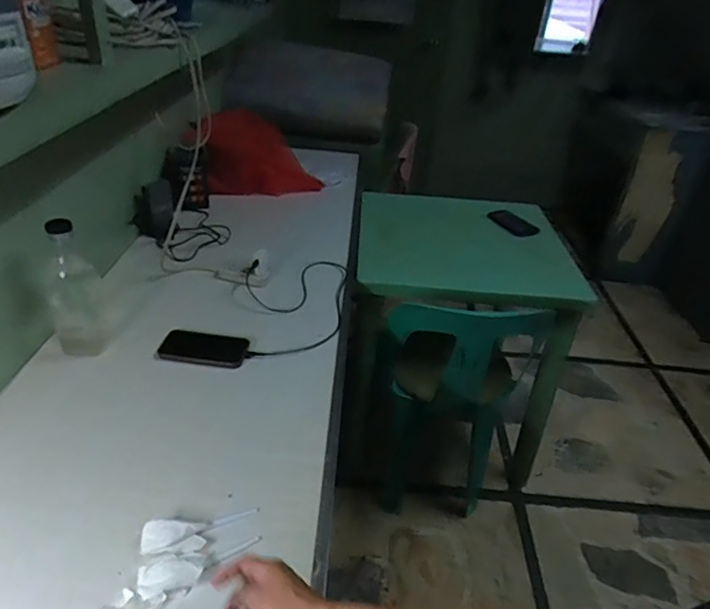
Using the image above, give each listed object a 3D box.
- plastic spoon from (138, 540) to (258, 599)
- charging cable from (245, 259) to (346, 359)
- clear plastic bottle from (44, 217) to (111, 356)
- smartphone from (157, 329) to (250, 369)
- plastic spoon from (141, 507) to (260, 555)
[{"bbox_3d":[-0.191,0.323,0.662,0.149,0.021,0.043,-12,39,-24],"label":"plastic spoon"},{"bbox_3d":[-0.140,-0.018,1.188,0.229,0.033,0.423,12,32,-4],"label":"charging cable"},{"bbox_3d":[-0.501,-0.034,0.945,0.093,0.237,0.109,-13,40,-25],"label":"clear plastic bottle"},{"bbox_3d":[-0.290,0.084,1.019,0.161,0.011,0.082,8,35,3],"label":"smartphone"},{"bbox_3d":[-0.202,0.295,0.699,0.147,0.022,0.040,-6,37,-17],"label":"plastic spoon"}]

